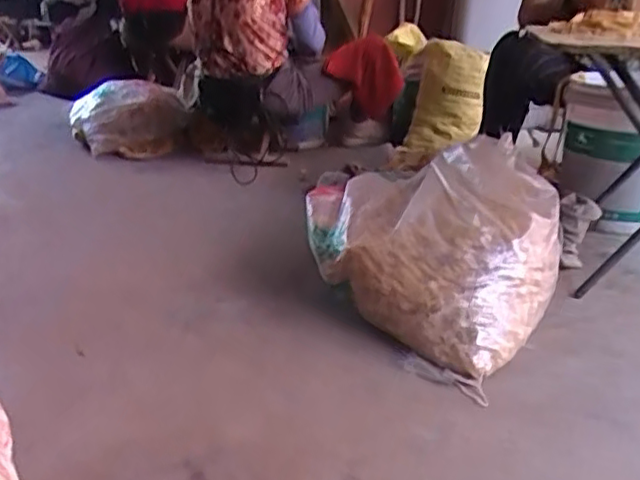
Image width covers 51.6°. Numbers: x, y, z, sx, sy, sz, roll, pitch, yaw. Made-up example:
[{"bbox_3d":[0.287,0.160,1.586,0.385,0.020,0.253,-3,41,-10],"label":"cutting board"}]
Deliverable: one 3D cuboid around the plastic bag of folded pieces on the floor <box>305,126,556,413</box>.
[{"bbox_3d":[0.251,0.002,1.288,0.464,0.264,0.533,-14,25,-30],"label":"plastic bag of folded pieces on the floor"}]

